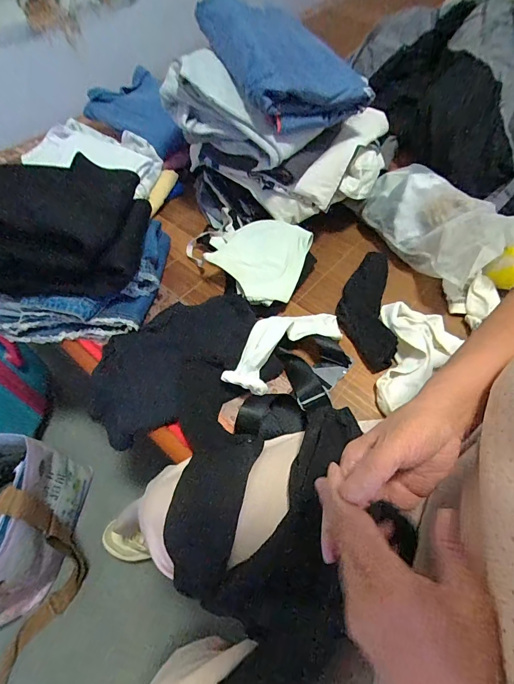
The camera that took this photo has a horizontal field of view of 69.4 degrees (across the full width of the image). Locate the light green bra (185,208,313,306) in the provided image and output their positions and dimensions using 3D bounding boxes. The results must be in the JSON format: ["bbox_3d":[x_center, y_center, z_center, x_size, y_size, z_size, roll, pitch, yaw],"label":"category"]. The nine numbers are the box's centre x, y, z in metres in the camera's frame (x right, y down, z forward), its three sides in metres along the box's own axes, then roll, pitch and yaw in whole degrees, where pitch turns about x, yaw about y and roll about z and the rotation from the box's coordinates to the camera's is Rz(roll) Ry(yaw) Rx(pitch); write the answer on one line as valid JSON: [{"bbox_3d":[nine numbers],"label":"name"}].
[{"bbox_3d":[-0.026,-0.158,0.661,0.235,0.057,0.156,27,62,19],"label":"light green bra"}]

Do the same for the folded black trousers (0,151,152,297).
[{"bbox_3d":[-0.309,-0.183,0.583,0.238,0.134,0.188,-2,57,1],"label":"folded black trousers"}]

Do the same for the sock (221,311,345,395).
[{"bbox_3d":[0.039,0.001,0.569,0.214,0.059,0.091,-35,62,-19],"label":"sock"}]

